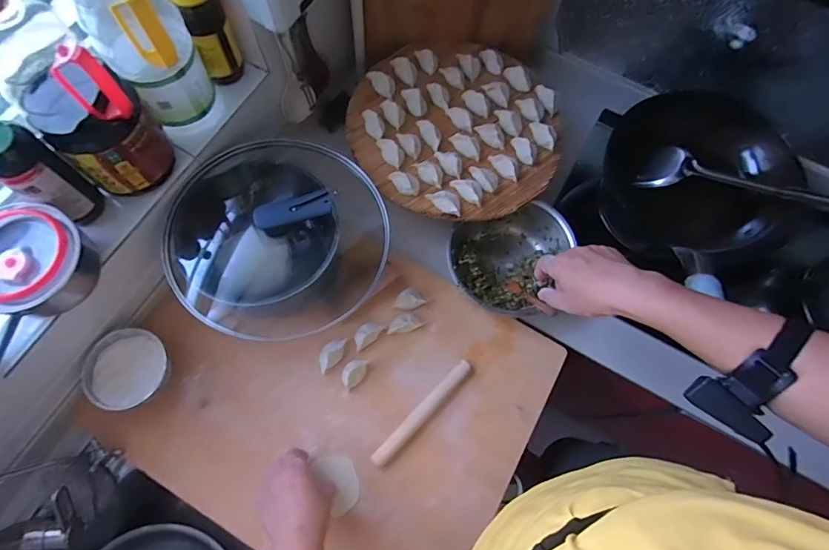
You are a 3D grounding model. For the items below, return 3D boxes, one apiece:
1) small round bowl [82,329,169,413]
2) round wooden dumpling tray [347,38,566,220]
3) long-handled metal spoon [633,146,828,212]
[{"bbox_3d":[-0.433,0.141,0.688,0.113,0.046,0.115,1,71,-2],"label":"small round bowl"},{"bbox_3d":[0.076,-0.273,0.806,0.363,0.045,0.365,1,71,-2],"label":"round wooden dumpling tray"},{"bbox_3d":[0.552,-0.143,0.747,0.325,0.046,0.077,26,71,29],"label":"long-handled metal spoon"}]

